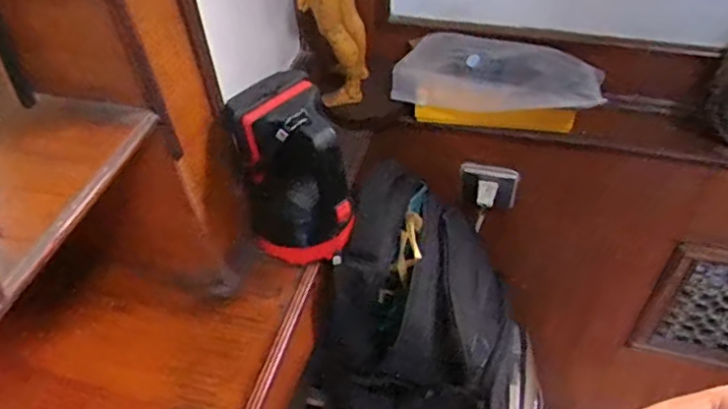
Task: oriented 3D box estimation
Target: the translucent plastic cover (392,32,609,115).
[{"bbox_3d":[0.203,-0.195,0.881,0.292,0.068,0.120,17,50,19],"label":"translucent plastic cover"}]

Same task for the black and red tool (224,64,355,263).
[{"bbox_3d":[-0.086,-0.029,0.688,0.108,0.217,0.107,-19,48,-14],"label":"black and red tool"}]

